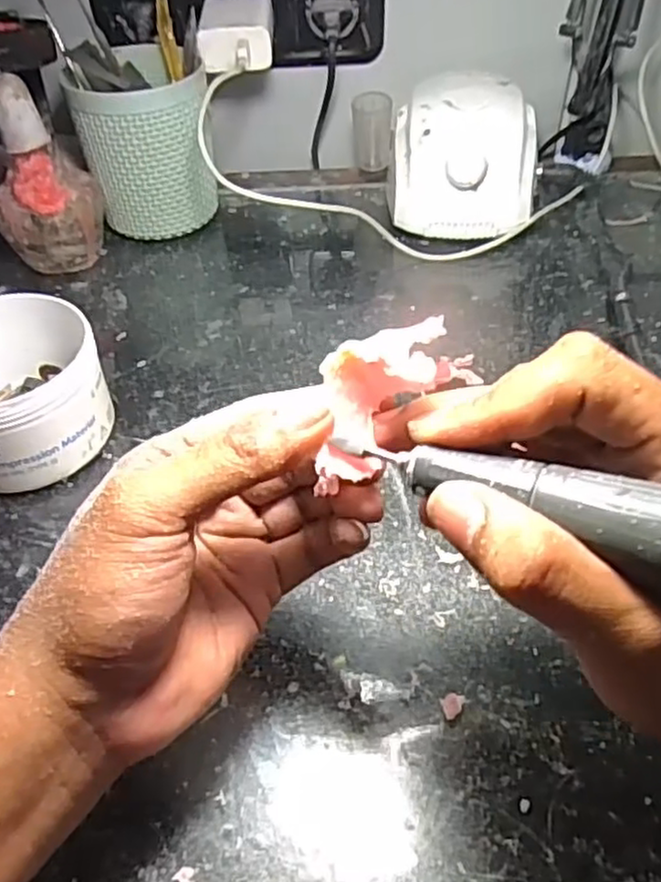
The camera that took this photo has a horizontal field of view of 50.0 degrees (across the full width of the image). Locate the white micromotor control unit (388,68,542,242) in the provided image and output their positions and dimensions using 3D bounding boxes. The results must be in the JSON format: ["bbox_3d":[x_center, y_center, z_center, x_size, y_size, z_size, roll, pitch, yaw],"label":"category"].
[{"bbox_3d":[0.099,-0.209,0.527,0.102,0.082,0.118,5,47,7],"label":"white micromotor control unit"}]

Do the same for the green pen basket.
[{"bbox_3d":[-0.134,-0.215,0.514,0.089,0.118,0.086,-17,48,-15],"label":"green pen basket"}]

